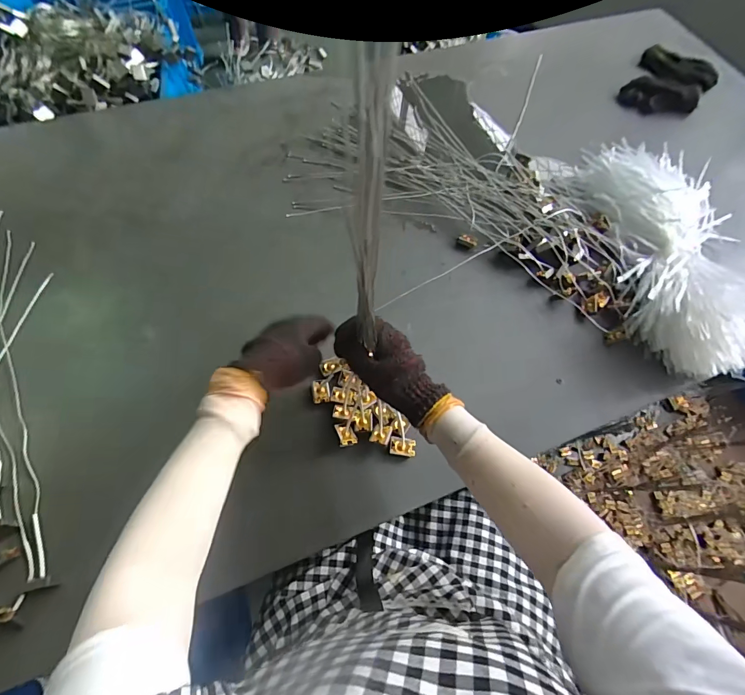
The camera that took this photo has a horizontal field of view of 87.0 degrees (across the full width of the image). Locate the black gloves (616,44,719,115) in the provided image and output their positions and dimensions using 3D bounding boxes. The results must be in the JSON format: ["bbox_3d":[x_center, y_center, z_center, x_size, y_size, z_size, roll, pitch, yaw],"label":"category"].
[{"bbox_3d":[0.734,-0.656,0.968,0.182,0.064,0.270,34,67,13],"label":"black gloves"}]

